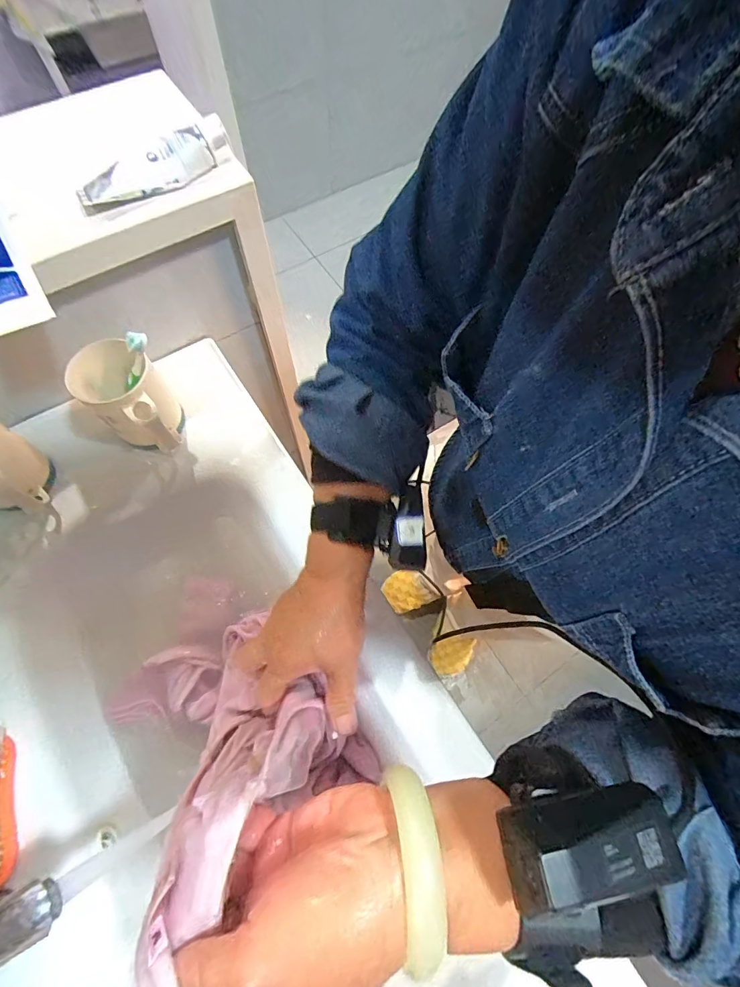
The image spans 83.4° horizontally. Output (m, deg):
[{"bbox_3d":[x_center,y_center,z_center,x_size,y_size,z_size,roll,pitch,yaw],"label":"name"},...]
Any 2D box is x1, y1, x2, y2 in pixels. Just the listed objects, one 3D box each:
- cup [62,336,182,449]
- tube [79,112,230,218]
[{"bbox_3d":[-0.257,-0.097,0.461,0.084,0.119,0.097,-38,72,-17],"label":"cup"},{"bbox_3d":[-0.206,-0.315,0.399,0.154,0.034,0.041,-36,72,-16],"label":"tube"}]

